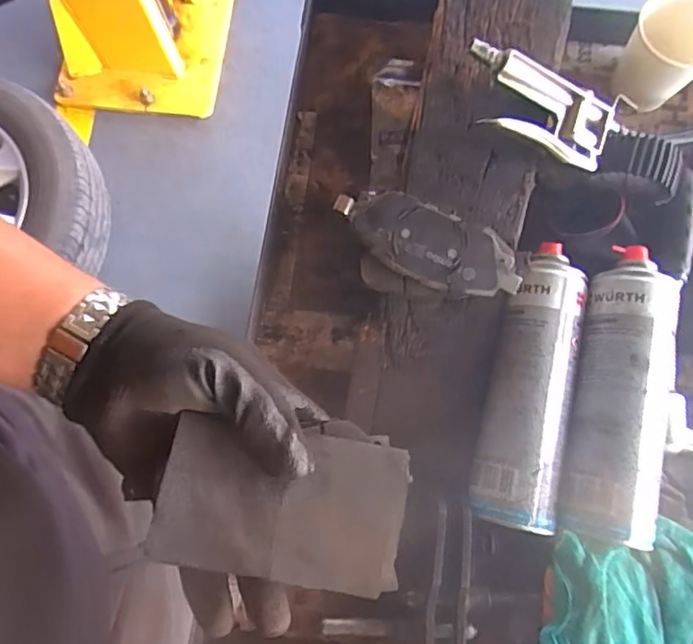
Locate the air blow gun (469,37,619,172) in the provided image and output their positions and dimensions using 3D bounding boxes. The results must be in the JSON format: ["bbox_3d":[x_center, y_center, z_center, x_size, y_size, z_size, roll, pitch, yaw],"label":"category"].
[{"bbox_3d":[0.146,-0.161,0.432,0.127,0.016,0.059,15,86,-18],"label":"air blow gun"}]

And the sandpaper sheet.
[{"bbox_3d":[-0.029,0.088,0.275,0.115,0.008,0.068,10,71,-5],"label":"sandpaper sheet"}]

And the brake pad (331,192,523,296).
[{"bbox_3d":[0.059,-0.057,0.414,0.136,0.015,0.054,26,79,6],"label":"brake pad"}]

